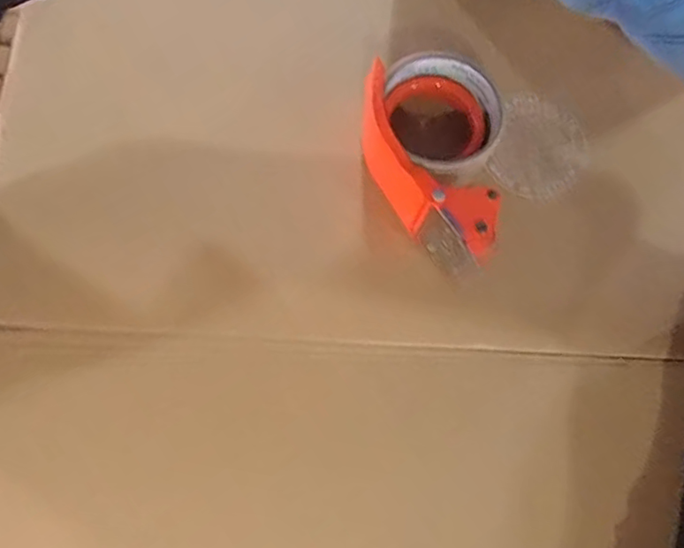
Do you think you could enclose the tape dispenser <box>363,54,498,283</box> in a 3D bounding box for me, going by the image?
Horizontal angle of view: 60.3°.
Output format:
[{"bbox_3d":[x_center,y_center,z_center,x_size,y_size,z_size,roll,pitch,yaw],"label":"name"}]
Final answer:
[{"bbox_3d":[0.050,-0.077,0.387,0.101,0.058,0.140,7,75,0],"label":"tape dispenser"}]

